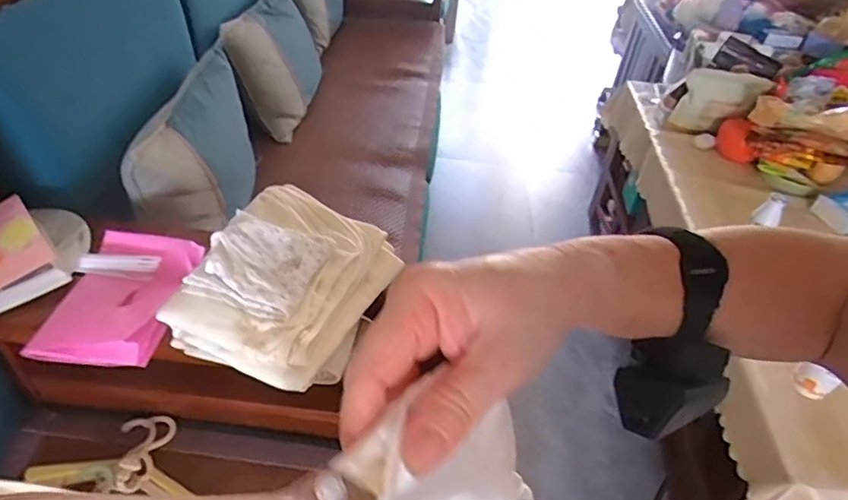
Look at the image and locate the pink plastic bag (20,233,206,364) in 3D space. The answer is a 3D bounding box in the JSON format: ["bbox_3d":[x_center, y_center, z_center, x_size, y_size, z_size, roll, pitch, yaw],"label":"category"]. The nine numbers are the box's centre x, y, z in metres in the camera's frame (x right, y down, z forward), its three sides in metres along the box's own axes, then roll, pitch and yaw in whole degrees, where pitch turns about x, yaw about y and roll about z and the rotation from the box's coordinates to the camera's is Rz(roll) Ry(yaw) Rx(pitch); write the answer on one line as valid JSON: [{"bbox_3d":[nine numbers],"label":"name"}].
[{"bbox_3d":[-0.403,0.060,0.762,0.161,0.038,0.209,8,41,2],"label":"pink plastic bag"}]

